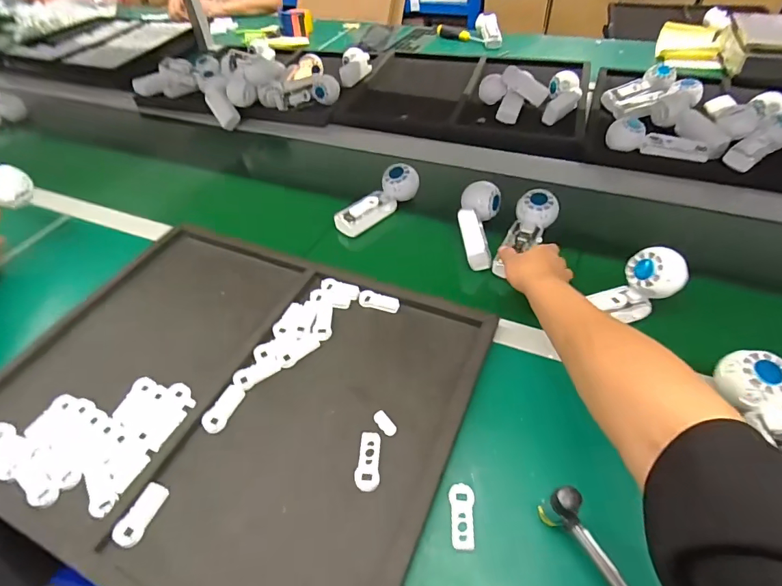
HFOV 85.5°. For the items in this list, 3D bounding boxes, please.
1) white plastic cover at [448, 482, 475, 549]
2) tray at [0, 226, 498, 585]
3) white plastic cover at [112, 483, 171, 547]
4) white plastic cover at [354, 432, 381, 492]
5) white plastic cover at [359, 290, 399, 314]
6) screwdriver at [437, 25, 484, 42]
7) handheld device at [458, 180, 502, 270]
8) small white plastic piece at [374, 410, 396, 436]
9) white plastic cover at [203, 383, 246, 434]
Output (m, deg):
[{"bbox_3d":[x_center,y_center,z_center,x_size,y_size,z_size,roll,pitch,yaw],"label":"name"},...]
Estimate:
[{"bbox_3d":[0.070,0.218,0.414,0.024,0.005,0.058,2,49,3],"label":"white plastic cover"},{"bbox_3d":[-0.186,0.112,0.509,0.539,0.024,0.420,19,52,18],"label":"tray"},{"bbox_3d":[-0.249,0.221,0.421,0.024,0.009,0.058,17,51,16],"label":"white plastic cover"},{"bbox_3d":[-0.024,0.176,0.443,0.025,0.004,0.061,-2,48,0],"label":"white plastic cover"},{"bbox_3d":[-0.017,0.012,0.588,0.059,0.004,0.024,17,51,16],"label":"white plastic cover"},{"bbox_3d":[0.213,-0.779,1.280,0.167,0.035,0.029,28,55,24],"label":"screwdriver"},{"bbox_3d":[0.138,-0.115,0.674,0.064,0.056,0.153,10,49,10],"label":"handheld device"},{"bbox_3d":[-0.007,0.144,0.470,0.015,0.004,0.033,-30,54,-23],"label":"small white plastic piece"},{"bbox_3d":[-0.196,0.136,0.495,0.024,0.008,0.057,14,50,13],"label":"white plastic cover"}]

